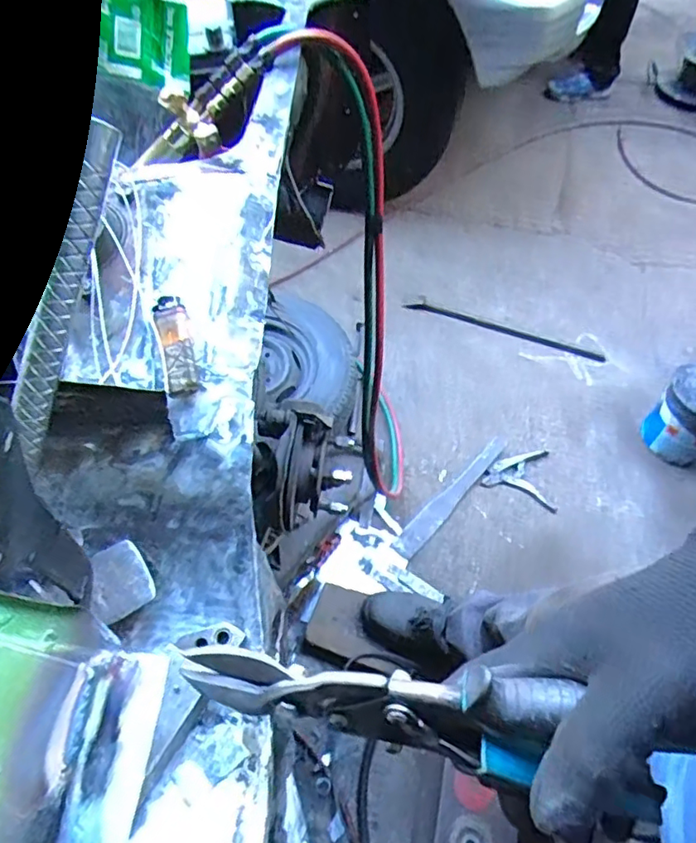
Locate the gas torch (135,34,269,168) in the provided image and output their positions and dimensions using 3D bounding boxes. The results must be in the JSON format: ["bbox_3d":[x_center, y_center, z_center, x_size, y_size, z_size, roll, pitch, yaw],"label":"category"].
[{"bbox_3d":[-0.133,-0.313,0.572,0.157,0.043,0.063,-44,65,6],"label":"gas torch"}]

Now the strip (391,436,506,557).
[{"bbox_3d":[0.268,0.182,1.475,0.056,0.007,0.429,40,66,19],"label":"strip"}]

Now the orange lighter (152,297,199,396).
[{"bbox_3d":[-0.126,-0.056,0.430,0.022,0.010,0.077,-12,72,-10],"label":"orange lighter"}]

